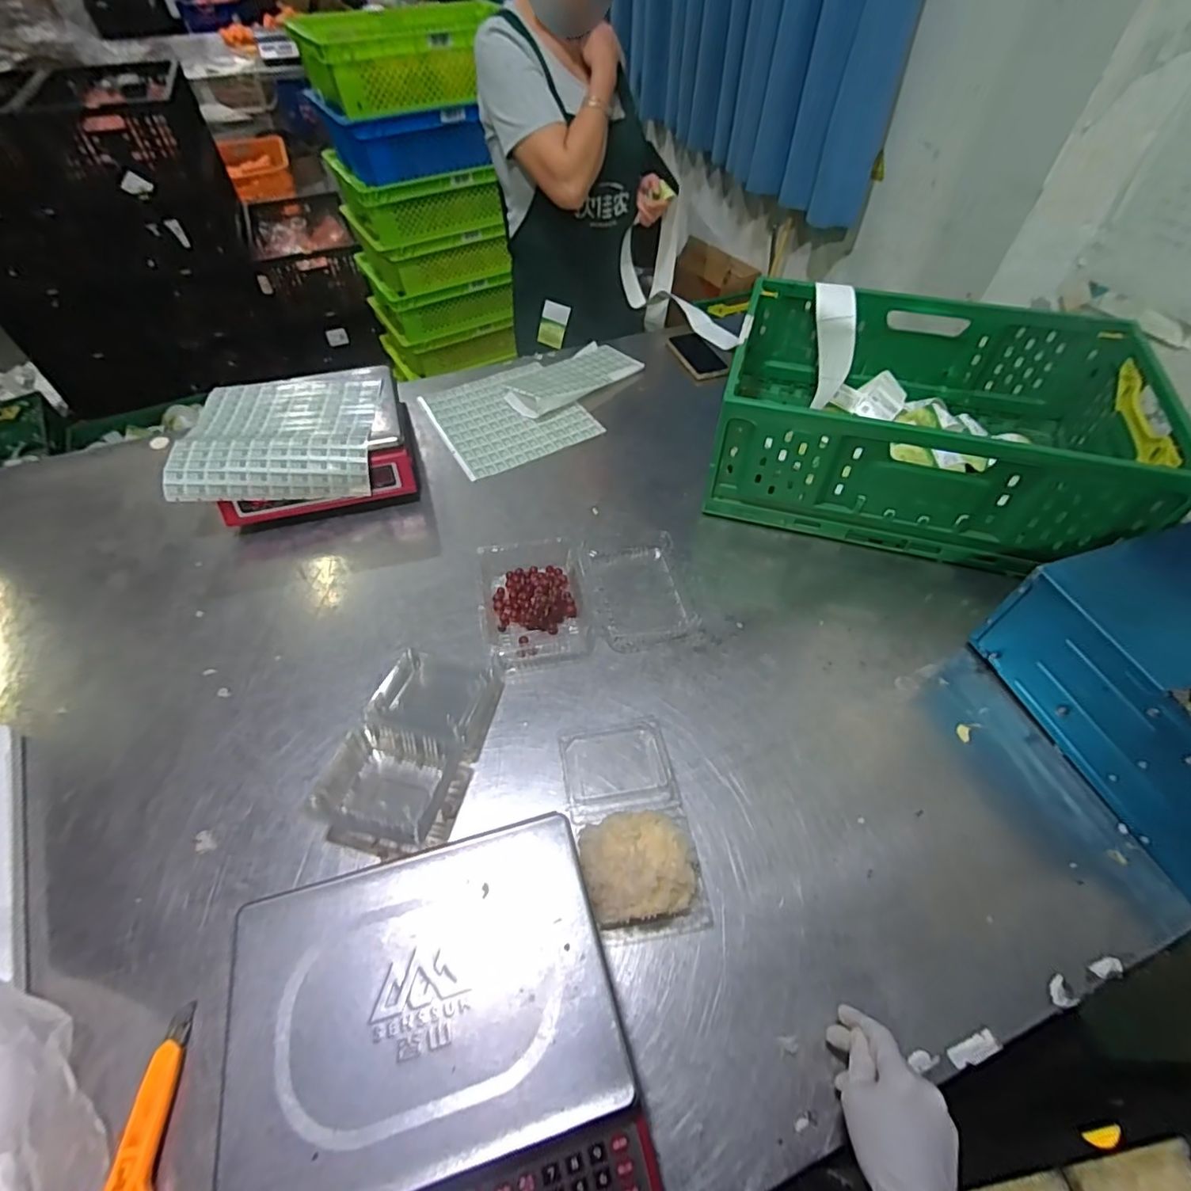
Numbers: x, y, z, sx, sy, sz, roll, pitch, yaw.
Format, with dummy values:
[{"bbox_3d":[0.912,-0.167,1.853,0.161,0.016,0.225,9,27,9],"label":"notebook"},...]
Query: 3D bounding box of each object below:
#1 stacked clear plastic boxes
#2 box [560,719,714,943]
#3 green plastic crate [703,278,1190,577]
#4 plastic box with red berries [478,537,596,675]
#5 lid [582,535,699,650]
[{"bbox_3d":[-0.214,0.174,0.665,0.140,0.069,0.238,9,53,7],"label":"stacked clear plastic boxes"},{"bbox_3d":[0.038,0.243,0.624,0.125,0.051,0.231,-9,53,-7],"label":"box"},{"bbox_3d":[0.517,-0.281,0.915,0.590,0.212,0.399,15,54,11],"label":"green plastic crate"},{"bbox_3d":[-0.088,-0.002,0.816,0.155,0.049,0.212,-6,53,-4],"label":"plastic box with red berries"},{"bbox_3d":[0.064,-0.008,0.831,0.139,0.021,0.178,-11,54,-8],"label":"lid"}]

